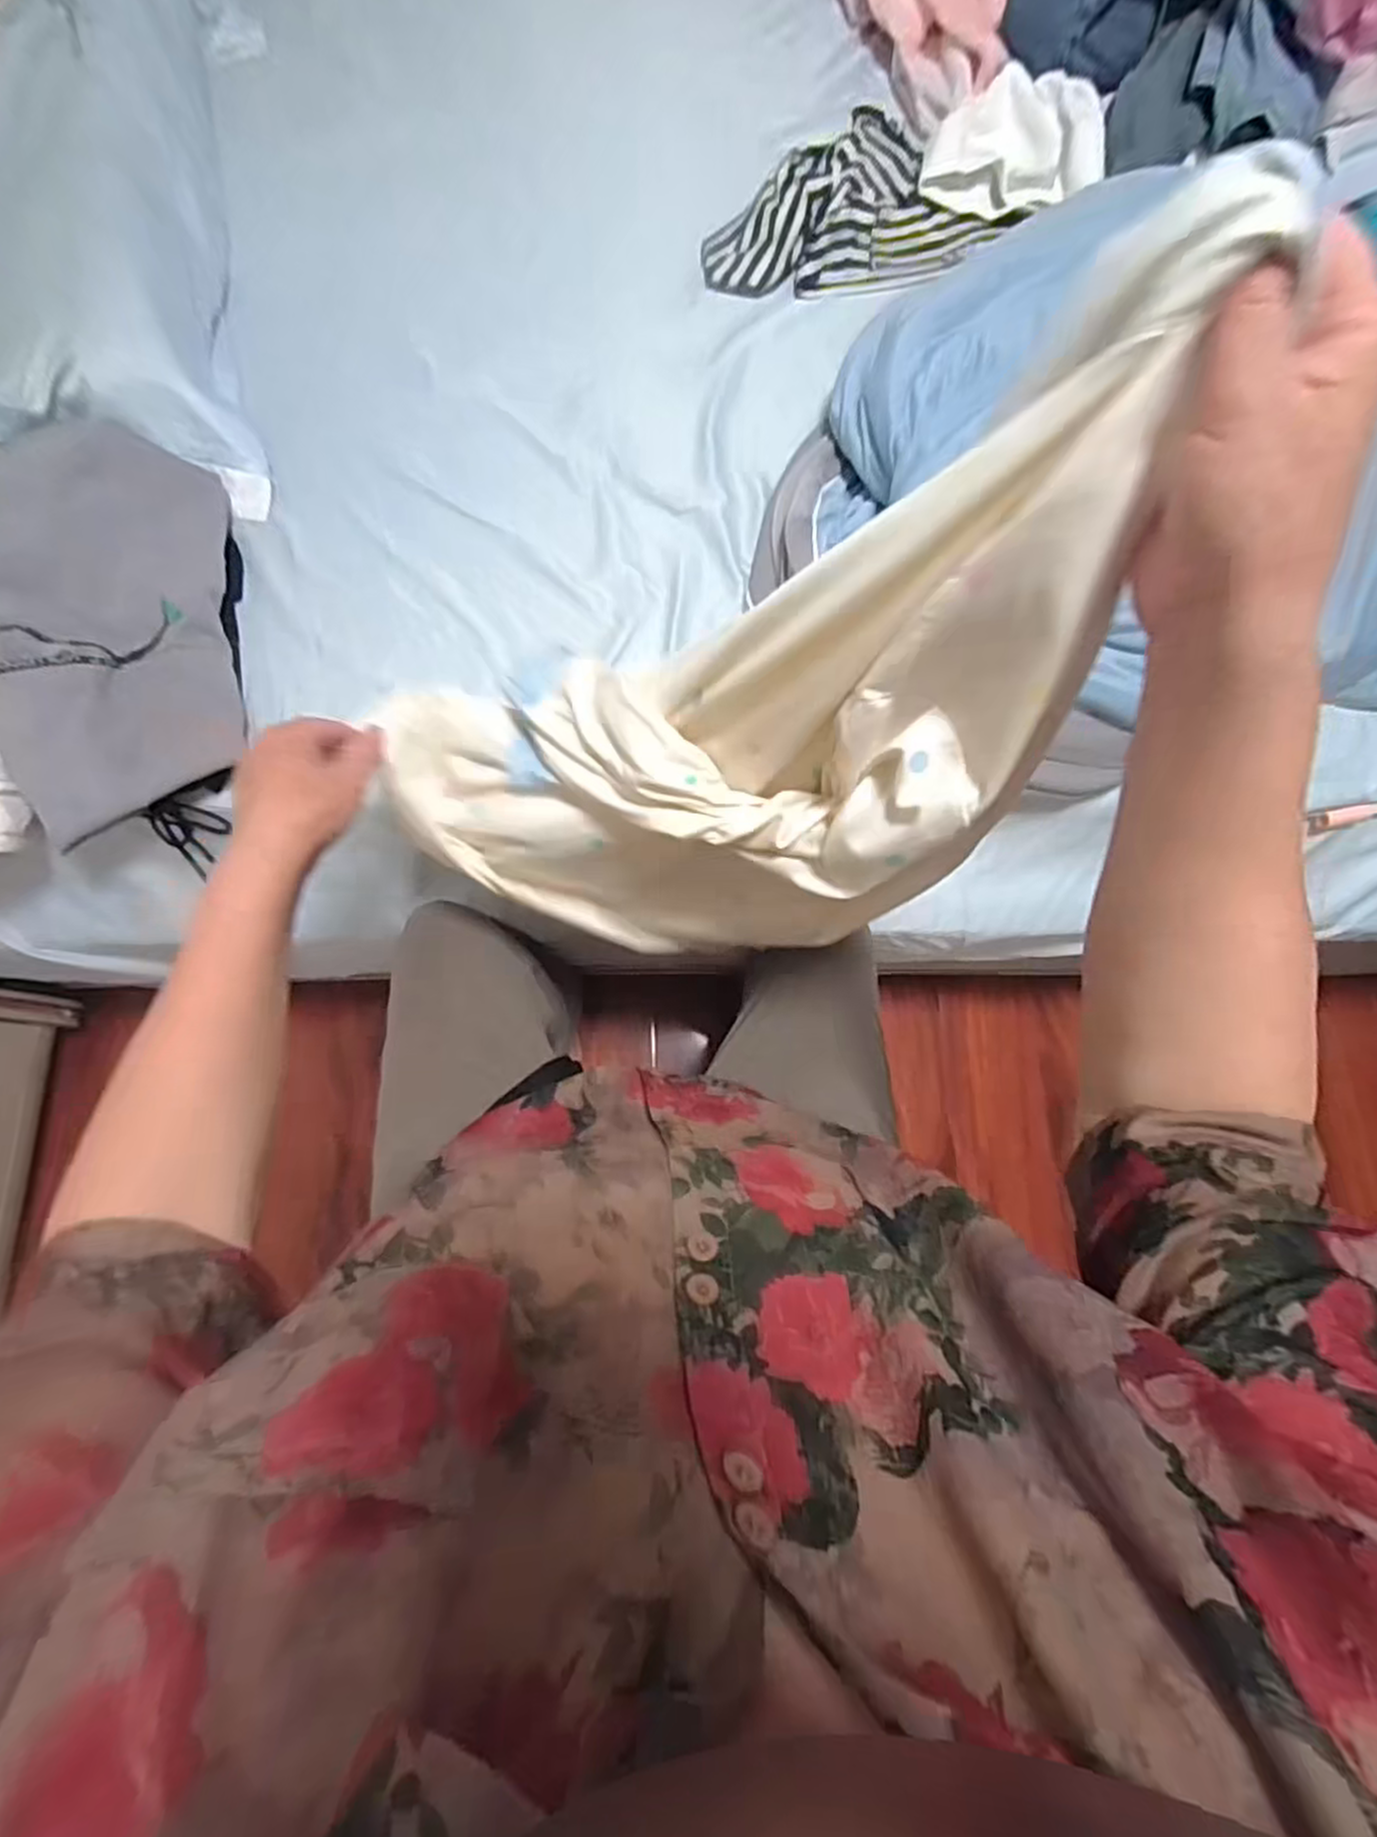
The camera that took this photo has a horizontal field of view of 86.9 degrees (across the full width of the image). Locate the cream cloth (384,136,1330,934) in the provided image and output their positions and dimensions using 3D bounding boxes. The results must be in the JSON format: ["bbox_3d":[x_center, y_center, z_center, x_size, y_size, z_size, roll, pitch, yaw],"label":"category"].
[{"bbox_3d":[0.052,-0.107,0.436,0.259,0.519,0.177,8,73,-39],"label":"cream cloth"}]

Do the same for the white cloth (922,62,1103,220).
[{"bbox_3d":[0.369,-0.878,0.822,0.187,0.054,0.142,10,76,1],"label":"white cloth"}]

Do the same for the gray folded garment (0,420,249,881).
[{"bbox_3d":[-0.510,-0.251,0.657,0.170,0.111,0.359,-7,77,-4],"label":"gray folded garment"}]

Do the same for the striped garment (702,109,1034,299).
[{"bbox_3d":[0.192,-0.800,0.820,0.339,0.067,0.179,0,77,-2],"label":"striped garment"}]

